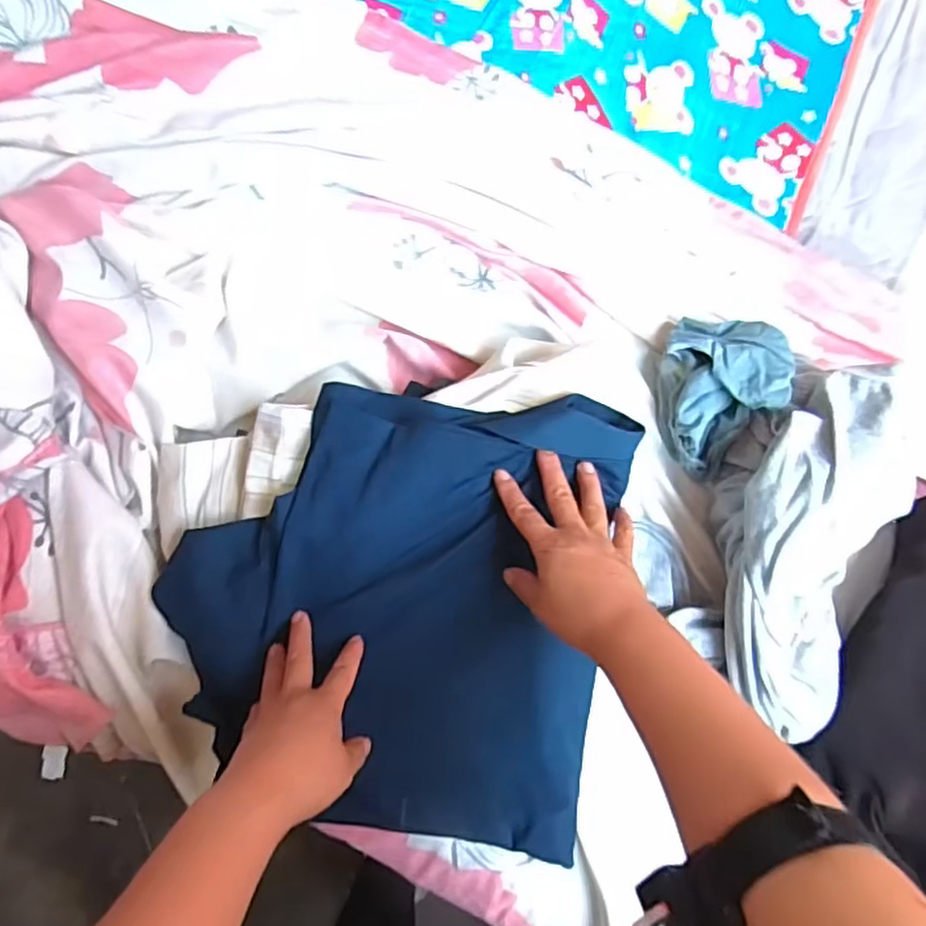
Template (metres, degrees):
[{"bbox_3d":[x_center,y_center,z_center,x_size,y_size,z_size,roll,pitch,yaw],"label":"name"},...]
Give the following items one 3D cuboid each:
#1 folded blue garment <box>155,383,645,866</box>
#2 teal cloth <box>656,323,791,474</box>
[{"bbox_3d":[-0.056,0.105,0.520,0.337,0.050,0.341,10,82,2],"label":"folded blue garment"},{"bbox_3d":[0.230,-0.063,0.584,0.097,0.079,0.136,-1,82,0],"label":"teal cloth"}]

